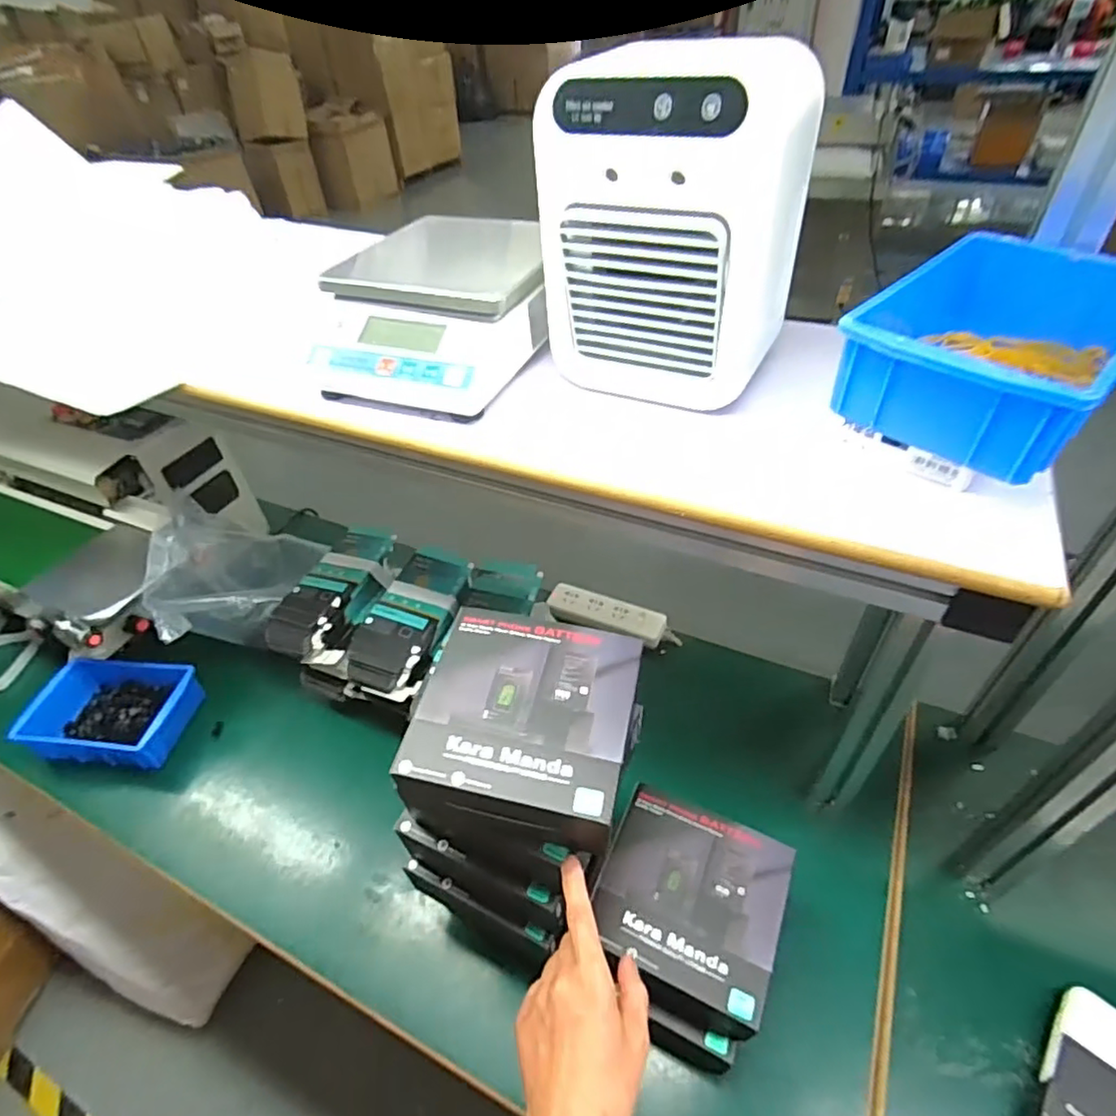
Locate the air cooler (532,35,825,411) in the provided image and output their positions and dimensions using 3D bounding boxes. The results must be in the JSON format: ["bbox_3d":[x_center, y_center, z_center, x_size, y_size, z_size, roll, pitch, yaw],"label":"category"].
[{"bbox_3d":[0.084,-0.232,0.446,0.159,0.209,0.118,22,50,25],"label":"air cooler"}]

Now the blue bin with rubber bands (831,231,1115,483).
[{"bbox_3d":[0.286,-0.137,0.400,0.200,0.066,0.133,-35,52,-27],"label":"blue bin with rubber bands"}]

